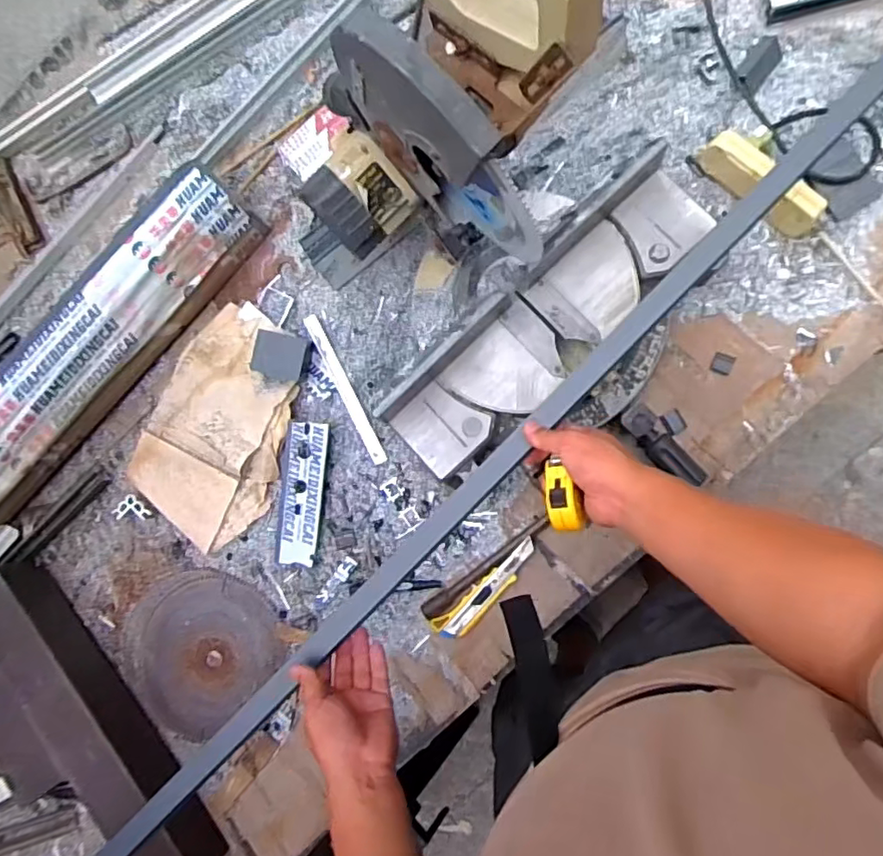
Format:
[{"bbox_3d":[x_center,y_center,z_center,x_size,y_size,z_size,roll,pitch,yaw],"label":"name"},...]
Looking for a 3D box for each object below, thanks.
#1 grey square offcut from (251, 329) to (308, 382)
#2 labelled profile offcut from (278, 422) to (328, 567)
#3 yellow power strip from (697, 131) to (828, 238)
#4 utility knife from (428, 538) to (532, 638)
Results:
[{"bbox_3d":[-0.238,-0.105,0.893,0.078,0.014,0.064,16,91,9],"label":"grey square offcut"},{"bbox_3d":[-0.202,0.096,0.881,0.054,0.033,0.206,7,89,9],"label":"labelled profile offcut"},{"bbox_3d":[0.411,-0.314,0.783,0.172,0.056,0.048,39,94,8],"label":"yellow power strip"},{"bbox_3d":[0.065,0.227,0.840,0.180,0.017,0.040,-41,83,6],"label":"utility knife"}]

